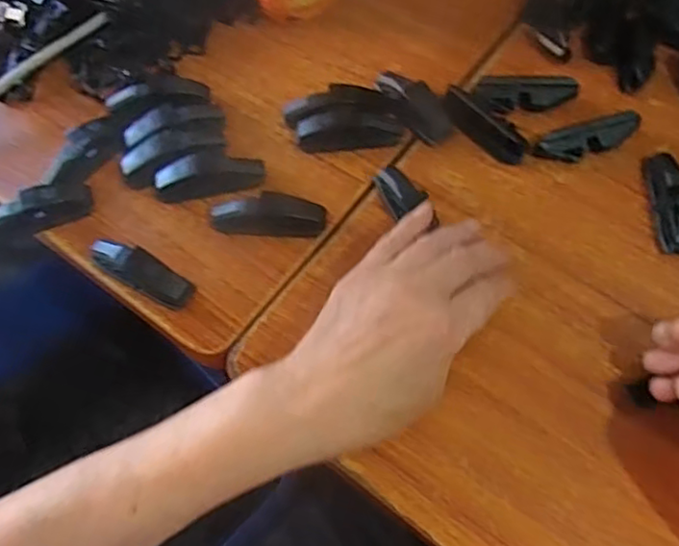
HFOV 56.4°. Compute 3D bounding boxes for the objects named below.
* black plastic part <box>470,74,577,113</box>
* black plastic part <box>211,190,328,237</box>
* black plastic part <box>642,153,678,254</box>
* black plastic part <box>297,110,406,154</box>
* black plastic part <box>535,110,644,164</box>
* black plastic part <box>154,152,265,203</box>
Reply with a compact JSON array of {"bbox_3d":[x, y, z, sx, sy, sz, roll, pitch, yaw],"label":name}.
[{"bbox_3d":[0.129,-0.125,0.439,0.066,0.013,0.026,7,64,6],"label":"black plastic part"},{"bbox_3d":[-0.046,-0.036,0.405,0.072,0.023,0.021,-2,64,1],"label":"black plastic part"},{"bbox_3d":[0.209,-0.049,0.399,0.019,0.023,0.072,-2,64,1],"label":"black plastic part"},{"bbox_3d":[0.007,-0.100,0.438,0.071,0.013,0.022,-7,64,-1],"label":"black plastic part"},{"bbox_3d":[0.166,-0.092,0.422,0.069,0.014,0.021,-20,65,-7],"label":"black plastic part"},{"bbox_3d":[-0.087,-0.066,0.426,0.072,0.013,0.026,-12,64,-4],"label":"black plastic part"}]

